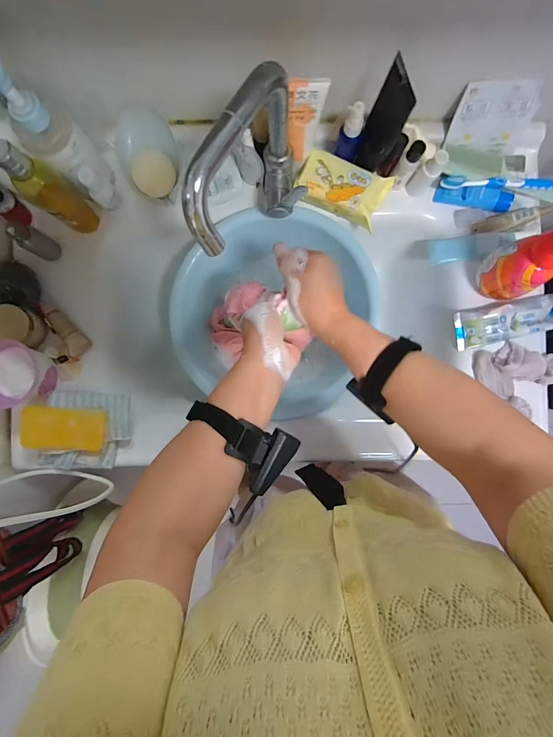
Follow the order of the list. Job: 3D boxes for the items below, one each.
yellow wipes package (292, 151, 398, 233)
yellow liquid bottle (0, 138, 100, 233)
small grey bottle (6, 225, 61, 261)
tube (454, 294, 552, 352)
[{"bbox_3d":[0.097,-0.264,0.480,0.126,0.029,0.076,22,88,0],"label":"yellow wipes package"},{"bbox_3d":[-0.293,-0.228,0.424,0.043,0.151,0.050,38,88,1],"label":"yellow liquid bottle"},{"bbox_3d":[-0.335,-0.176,0.461,0.027,0.070,0.029,0,88,0],"label":"small grey bottle"},{"bbox_3d":[0.361,-0.076,0.490,0.172,0.042,0.058,-13,88,-1],"label":"tube"}]

